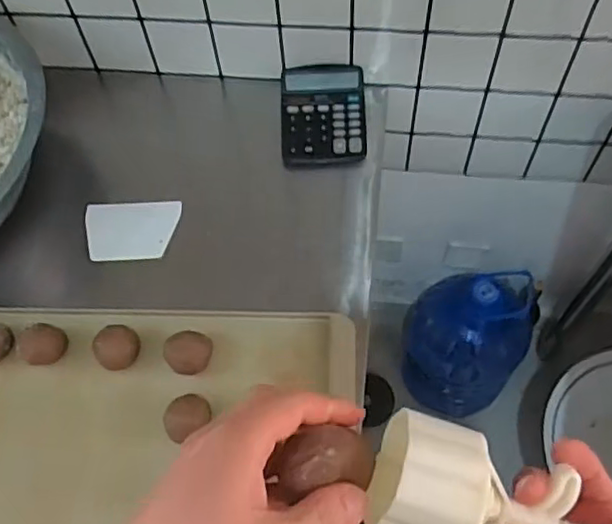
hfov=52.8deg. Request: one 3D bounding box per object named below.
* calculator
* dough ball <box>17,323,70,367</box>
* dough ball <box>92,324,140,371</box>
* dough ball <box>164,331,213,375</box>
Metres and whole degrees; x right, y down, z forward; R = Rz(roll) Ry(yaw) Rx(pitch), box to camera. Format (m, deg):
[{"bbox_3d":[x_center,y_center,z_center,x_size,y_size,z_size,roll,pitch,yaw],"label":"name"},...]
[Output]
[{"bbox_3d":[0.024,-0.206,0.861,0.119,0.045,0.156,-2,59,2],"label":"calculator"},{"bbox_3d":[-0.292,0.094,0.688,0.045,0.039,0.048,-1,59,2],"label":"dough ball"},{"bbox_3d":[-0.211,0.094,0.687,0.047,0.036,0.040,-42,66,-19],"label":"dough ball"},{"bbox_3d":[-0.129,0.100,0.684,0.053,0.039,0.046,-28,62,-13],"label":"dough ball"}]

